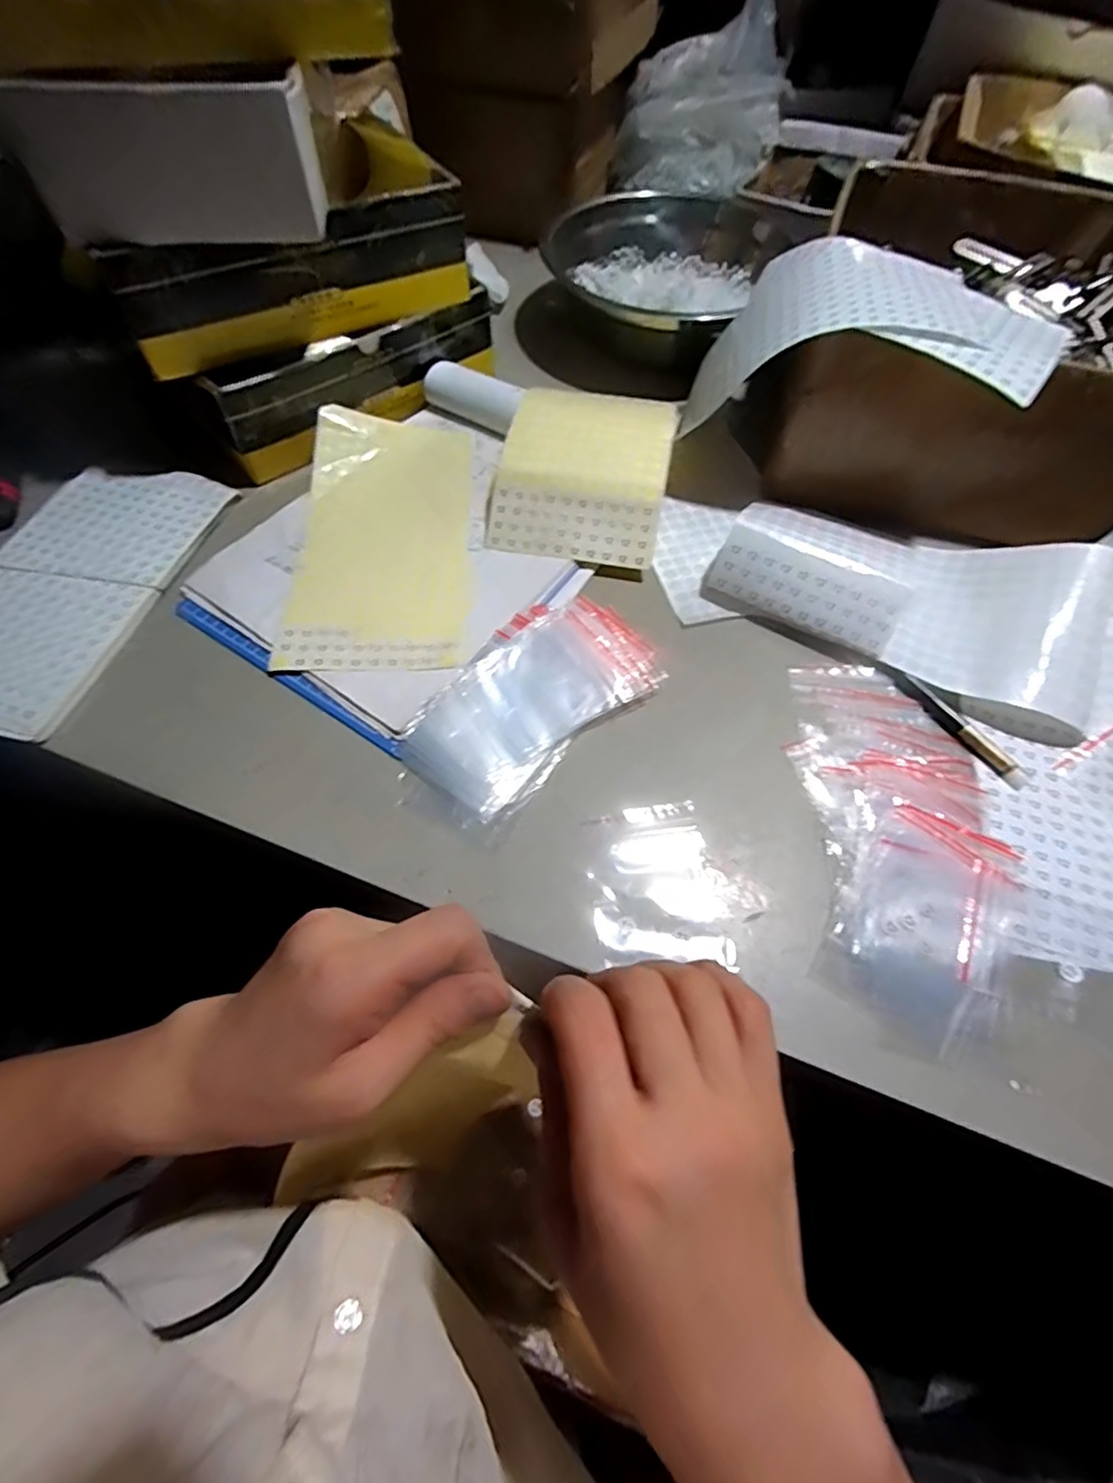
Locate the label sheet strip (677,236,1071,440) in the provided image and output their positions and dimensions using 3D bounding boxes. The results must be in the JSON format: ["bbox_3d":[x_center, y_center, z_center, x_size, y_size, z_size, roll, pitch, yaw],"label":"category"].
[{"bbox_3d":[0.222,-0.291,0.443,0.234,0.088,0.156,22,62,12],"label":"label sheet strip"}]

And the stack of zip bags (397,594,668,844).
[{"bbox_3d":[-0.018,-0.022,0.370,0.091,0.021,0.175,41,68,20],"label":"stack of zip bags"}]

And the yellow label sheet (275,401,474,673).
[{"bbox_3d":[-0.127,-0.161,0.443,0.127,0.018,0.246,-1,60,-1],"label":"yellow label sheet"}]

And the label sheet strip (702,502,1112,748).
[{"bbox_3d":[0.240,-0.106,0.414,0.254,0.050,0.128,22,62,12],"label":"label sheet strip"}]

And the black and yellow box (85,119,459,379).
[{"bbox_3d":[-0.216,-0.380,0.452,0.249,0.077,0.168,-33,66,-18],"label":"black and yellow box"}]

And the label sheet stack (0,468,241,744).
[{"bbox_3d":[-0.340,-0.112,0.416,0.127,0.012,0.236,13,61,7],"label":"label sheet stack"}]

